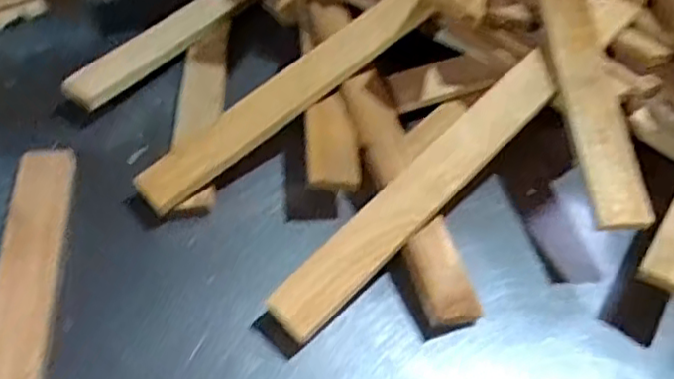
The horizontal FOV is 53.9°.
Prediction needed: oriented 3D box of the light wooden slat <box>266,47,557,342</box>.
[{"bbox_3d":[0.082,-0.002,0.623,0.365,0.038,0.043,-43,59,-12],"label":"light wooden slat"}]

